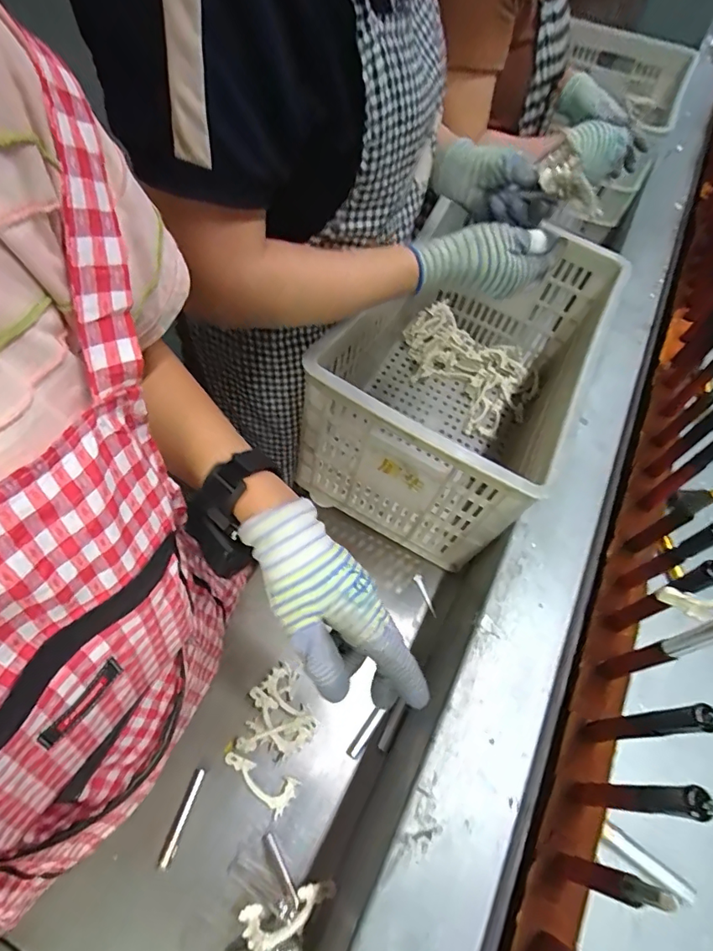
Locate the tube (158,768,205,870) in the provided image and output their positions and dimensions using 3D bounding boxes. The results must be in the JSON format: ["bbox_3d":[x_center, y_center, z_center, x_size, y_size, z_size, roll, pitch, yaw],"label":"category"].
[{"bbox_3d":[-0.190,0.375,0.535,0.013,0.012,0.090,15,57,5],"label":"tube"}]

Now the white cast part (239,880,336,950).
[{"bbox_3d":[-0.066,0.412,0.466,0.086,0.020,0.041,-28,63,-20],"label":"white cast part"}]

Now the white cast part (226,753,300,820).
[{"bbox_3d":[-0.110,0.344,0.558,0.086,0.013,0.039,32,60,16],"label":"white cast part"}]

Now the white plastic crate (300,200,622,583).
[{"bbox_3d":[0.157,-0.152,0.751,0.335,0.275,0.495,25,58,12],"label":"white plastic crate"}]

